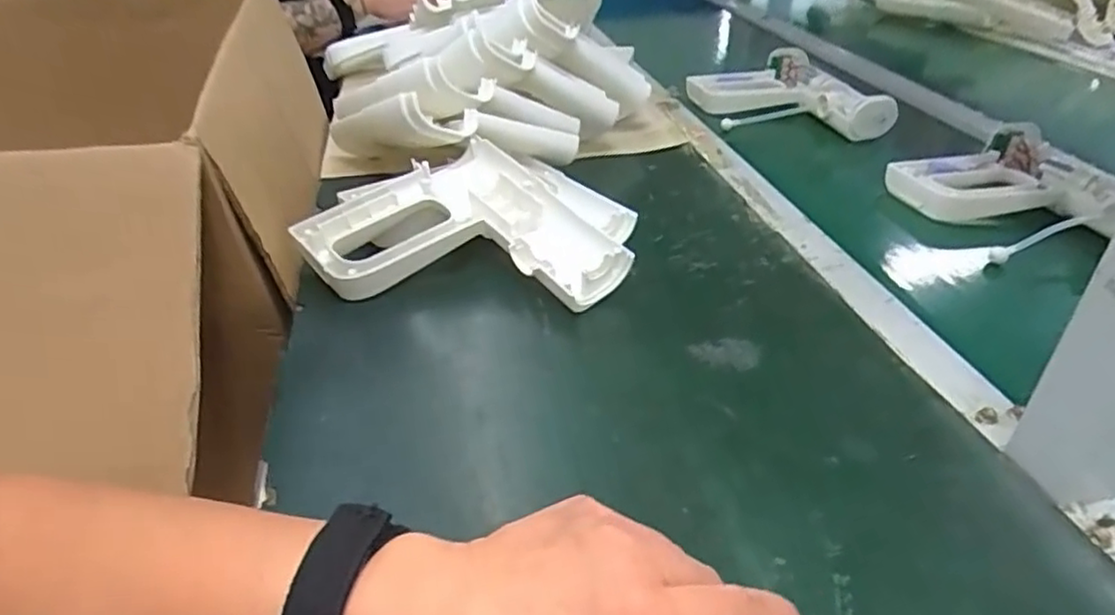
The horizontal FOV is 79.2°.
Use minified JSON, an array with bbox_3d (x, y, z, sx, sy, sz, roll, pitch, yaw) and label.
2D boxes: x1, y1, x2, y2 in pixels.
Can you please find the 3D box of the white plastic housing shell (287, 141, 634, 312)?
[{"bbox_3d":[-0.069,-0.071,0.550,0.246,0.058,0.163,4,35,5],"label":"white plastic housing shell"}]

